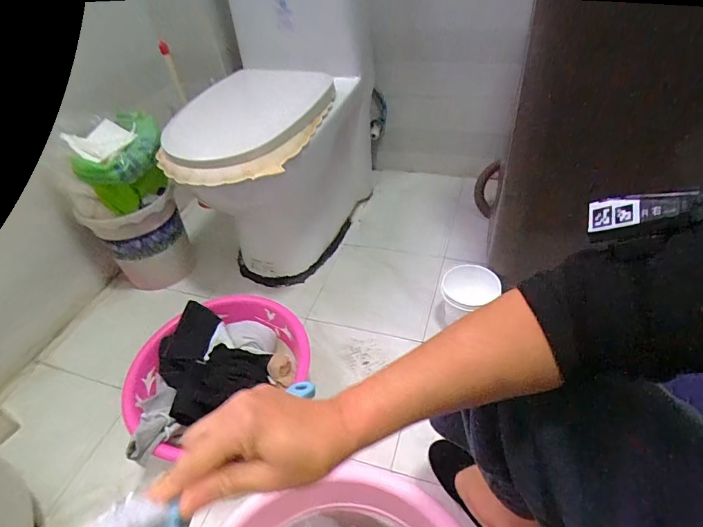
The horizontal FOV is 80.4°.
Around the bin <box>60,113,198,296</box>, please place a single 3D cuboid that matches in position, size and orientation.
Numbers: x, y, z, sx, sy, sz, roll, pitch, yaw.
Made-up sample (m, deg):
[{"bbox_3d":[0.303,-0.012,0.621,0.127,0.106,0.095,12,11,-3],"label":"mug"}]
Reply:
[{"bbox_3d":[-0.555,-0.142,1.071,0.234,0.404,0.252,-25,45,-19],"label":"bin"}]

